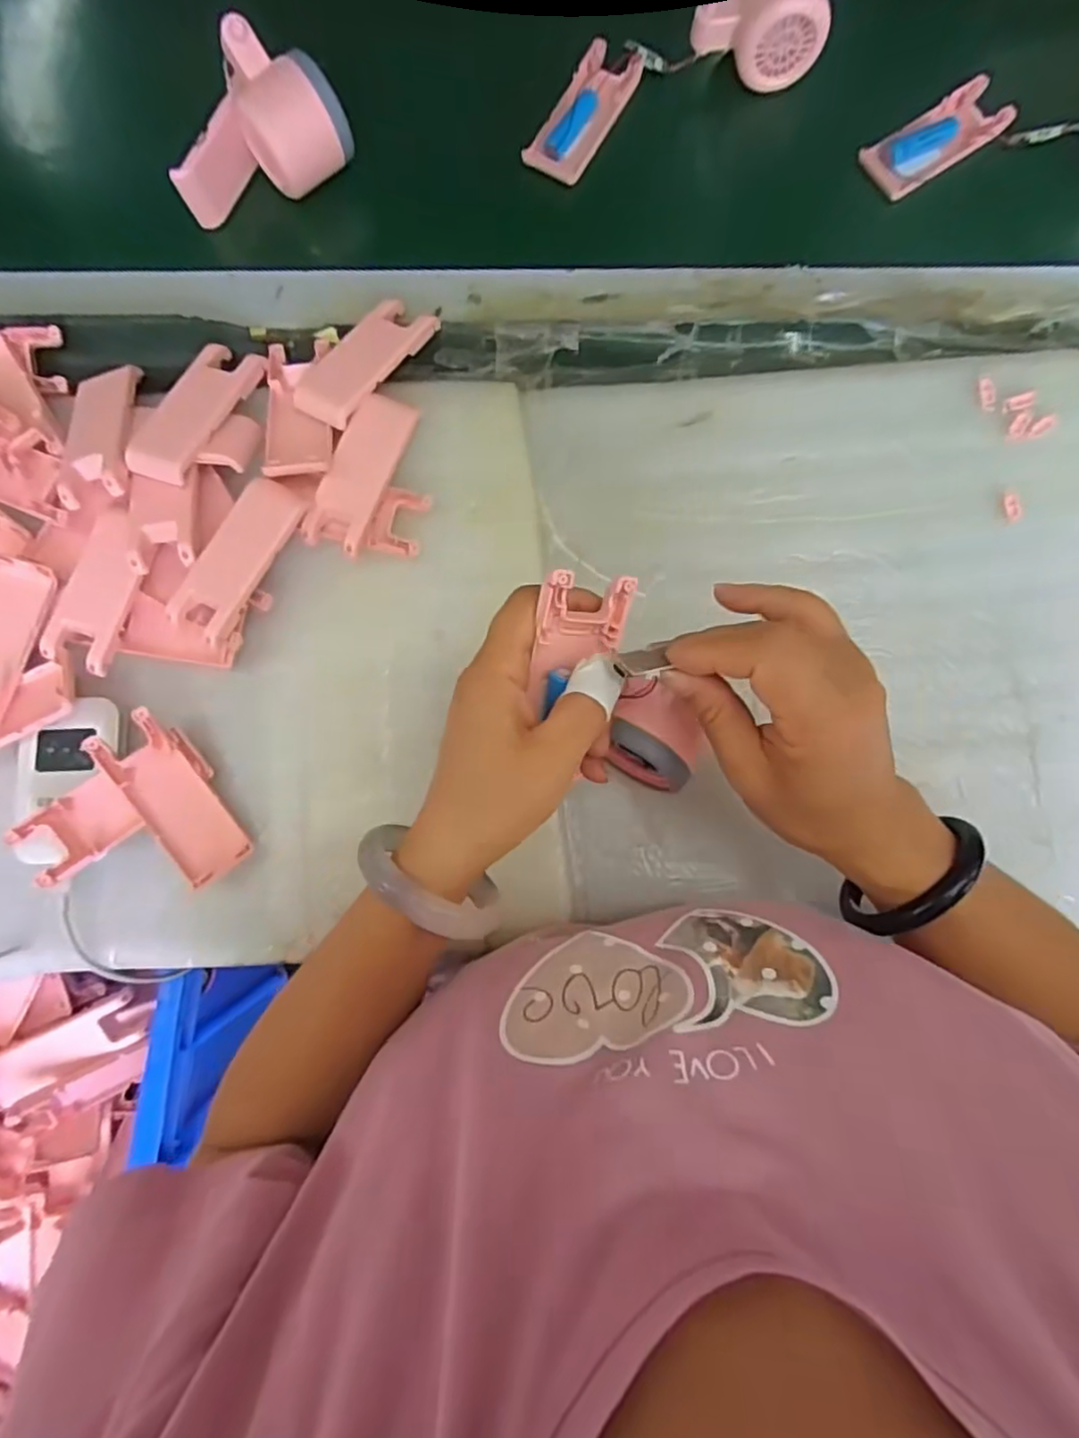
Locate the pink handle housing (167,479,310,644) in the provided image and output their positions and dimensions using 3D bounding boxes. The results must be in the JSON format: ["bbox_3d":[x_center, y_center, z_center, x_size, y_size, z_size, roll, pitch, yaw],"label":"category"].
[{"bbox_3d":[-0.175,-0.094,0.388,0.040,0.028,0.099,29,84,4],"label":"pink handle housing"}]

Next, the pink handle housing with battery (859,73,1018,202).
[{"bbox_3d":[0.269,-0.393,0.446,0.105,0.011,0.044,-34,84,-3],"label":"pink handle housing with battery"}]

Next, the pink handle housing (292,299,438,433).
[{"bbox_3d":[-0.108,-0.223,0.409,0.040,0.009,0.100,34,74,10],"label":"pink handle housing"}]

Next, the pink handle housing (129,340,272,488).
[{"bbox_3d":[-0.208,-0.187,0.400,0.038,0.010,0.099,26,73,2],"label":"pink handle housing"}]

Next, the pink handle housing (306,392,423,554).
[{"bbox_3d":[-0.107,-0.150,0.399,0.036,0.012,0.101,21,84,3],"label":"pink handle housing"}]

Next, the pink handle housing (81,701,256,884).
[{"bbox_3d":[-0.213,0.047,0.381,0.038,0.023,0.103,-38,86,-3],"label":"pink handle housing"}]

